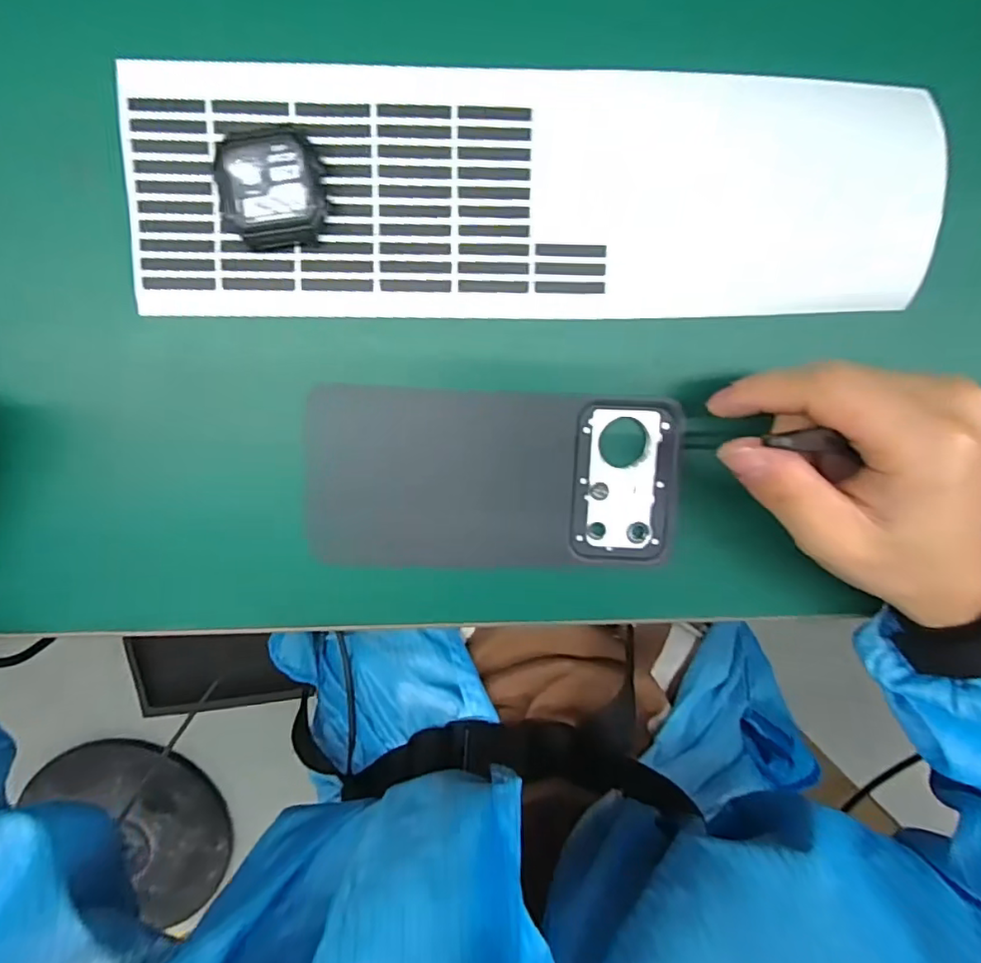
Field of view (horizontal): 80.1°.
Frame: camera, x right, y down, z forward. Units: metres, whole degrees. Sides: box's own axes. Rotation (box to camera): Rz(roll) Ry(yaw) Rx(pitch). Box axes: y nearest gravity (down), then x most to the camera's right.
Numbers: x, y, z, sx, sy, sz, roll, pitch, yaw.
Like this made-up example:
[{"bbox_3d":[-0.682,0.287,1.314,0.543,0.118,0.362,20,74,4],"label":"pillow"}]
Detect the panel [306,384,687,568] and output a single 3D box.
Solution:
[{"bbox_3d":[0.000,0.001,0.257,0.160,0.006,0.078,3,100,3],"label":"panel"}]

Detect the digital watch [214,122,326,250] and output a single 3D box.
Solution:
[{"bbox_3d":[-0.084,-0.113,0.226,0.038,0.012,0.041,-8,100,-1],"label":"digital watch"}]

